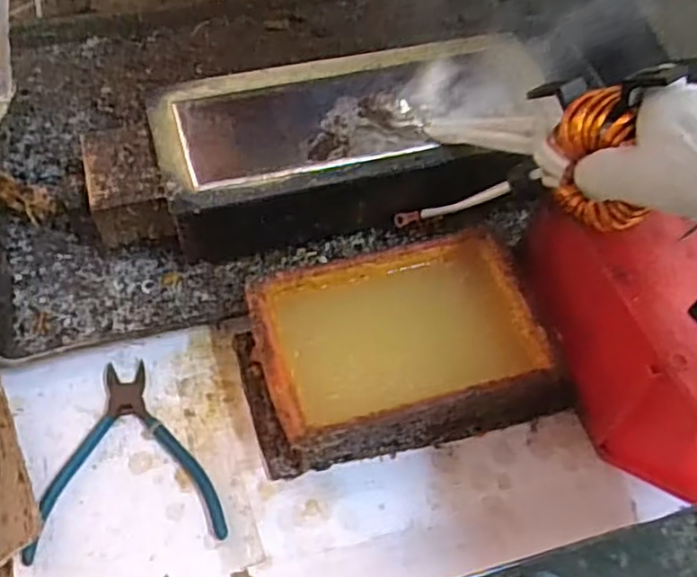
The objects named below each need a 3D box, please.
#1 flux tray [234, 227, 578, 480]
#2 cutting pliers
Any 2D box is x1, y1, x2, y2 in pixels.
[{"bbox_3d":[0.036,0.044,0.511,0.222,0.067,0.141,-15,59,-14],"label":"flux tray"},{"bbox_3d":[-0.152,0.113,0.492,0.126,0.010,0.135,-4,57,-6],"label":"cutting pliers"}]

